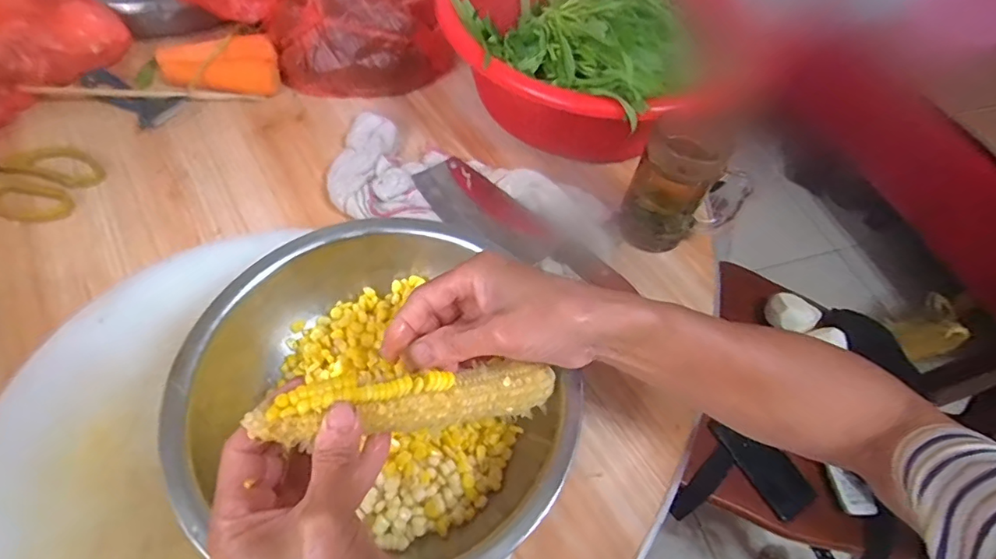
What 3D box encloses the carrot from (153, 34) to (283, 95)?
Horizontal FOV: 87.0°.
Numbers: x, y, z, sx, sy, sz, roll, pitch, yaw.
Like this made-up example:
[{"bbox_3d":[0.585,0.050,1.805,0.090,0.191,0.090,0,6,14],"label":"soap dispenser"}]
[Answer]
[{"bbox_3d":[-0.361,-0.282,0.681,0.150,0.040,0.066,2,57,-4],"label":"carrot"}]

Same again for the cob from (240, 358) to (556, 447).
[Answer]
[{"bbox_3d":[-0.043,0.072,0.323,0.194,0.028,0.033,2,52,-35],"label":"cob"}]

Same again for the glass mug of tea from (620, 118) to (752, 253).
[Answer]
[{"bbox_3d":[0.192,-0.093,0.530,0.093,0.131,0.077,40,63,20],"label":"glass mug of tea"}]

